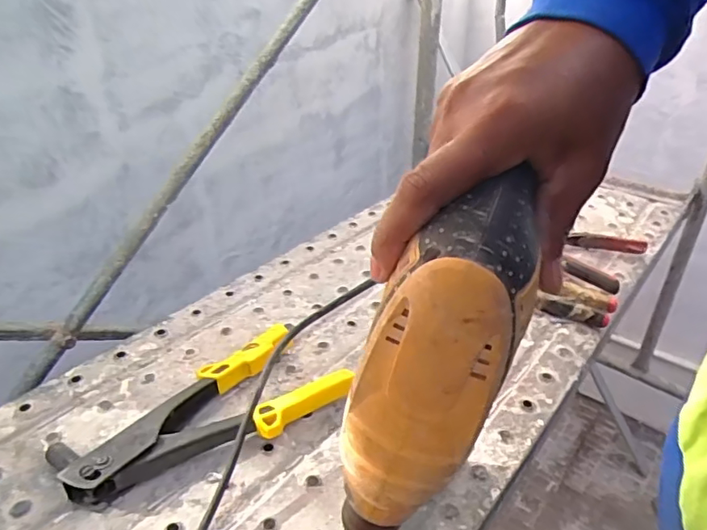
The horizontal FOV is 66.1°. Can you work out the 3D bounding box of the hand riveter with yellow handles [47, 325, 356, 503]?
[{"bbox_3d":[-0.130,0.135,0.488,0.239,0.031,0.111,-23,40,-36],"label":"hand riveter with yellow handles"}]

